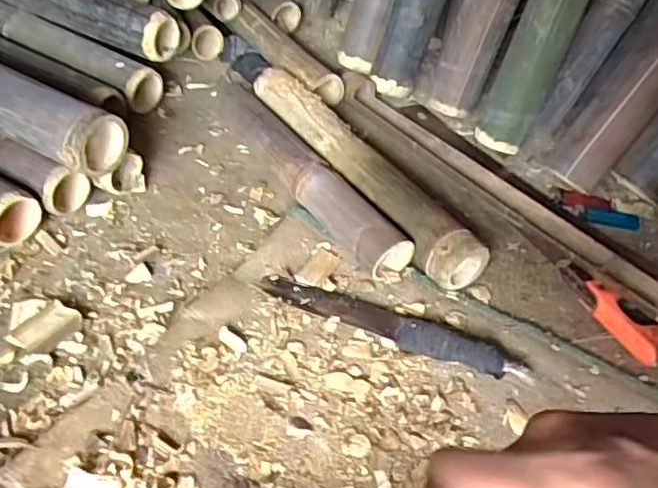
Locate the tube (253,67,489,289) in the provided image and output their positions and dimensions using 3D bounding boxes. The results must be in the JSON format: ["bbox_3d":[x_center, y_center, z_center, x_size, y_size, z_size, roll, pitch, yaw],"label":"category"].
[{"bbox_3d":[0.029,-0.098,0.770,0.074,0.069,0.414,-22,50,-27],"label":"tube"}]

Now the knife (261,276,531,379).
[{"bbox_3d":[0.061,0.079,0.622,0.274,0.020,0.043,17,44,12],"label":"knife"}]

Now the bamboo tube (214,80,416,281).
[{"bbox_3d":[-0.035,-0.091,0.760,0.057,0.059,0.368,-22,50,-27],"label":"bamboo tube"}]

